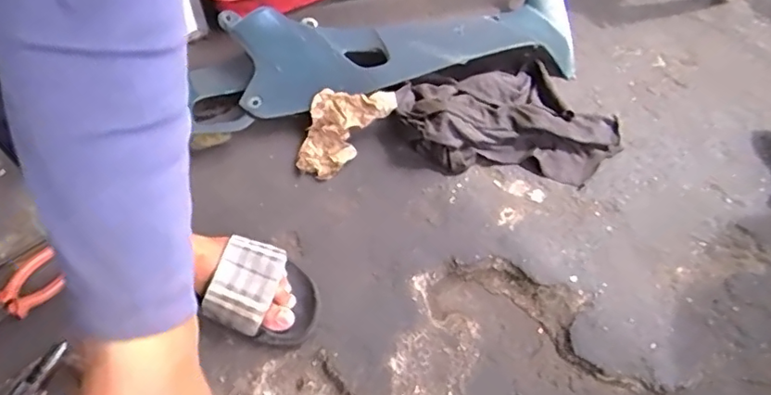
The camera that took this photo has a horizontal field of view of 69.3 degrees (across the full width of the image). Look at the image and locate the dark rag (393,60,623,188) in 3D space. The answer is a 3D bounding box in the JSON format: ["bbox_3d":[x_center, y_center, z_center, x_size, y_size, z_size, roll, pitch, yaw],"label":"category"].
[{"bbox_3d":[0.186,-0.115,0.863,0.308,0.064,0.238,-15,54,-11],"label":"dark rag"}]

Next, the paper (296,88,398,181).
[{"bbox_3d":[-0.062,-0.096,0.859,0.124,0.025,0.150,11,76,10],"label":"paper"}]

